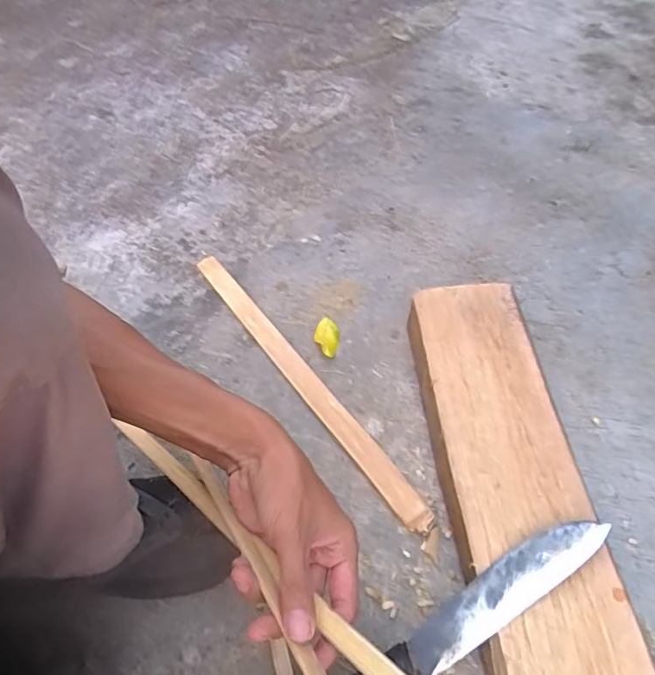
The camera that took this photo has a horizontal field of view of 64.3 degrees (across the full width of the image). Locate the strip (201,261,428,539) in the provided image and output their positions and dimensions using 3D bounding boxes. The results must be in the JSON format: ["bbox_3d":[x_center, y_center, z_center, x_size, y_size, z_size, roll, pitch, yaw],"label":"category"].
[{"bbox_3d":[-0.035,0.038,0.603,0.032,0.013,0.434,-33,59,-17],"label":"strip"}]

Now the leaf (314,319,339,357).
[{"bbox_3d":[-0.001,0.000,0.628,0.029,0.009,0.053,-6,56,1],"label":"leaf"}]

